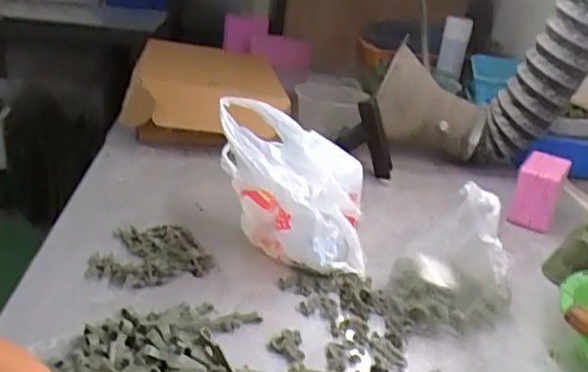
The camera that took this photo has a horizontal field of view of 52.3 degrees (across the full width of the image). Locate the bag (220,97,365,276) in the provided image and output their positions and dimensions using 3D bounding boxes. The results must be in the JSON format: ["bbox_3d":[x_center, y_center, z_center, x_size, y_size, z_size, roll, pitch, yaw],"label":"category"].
[{"bbox_3d":[-0.002,0.004,0.716,0.178,0.167,0.160,7,23,-2],"label":"bag"}]

